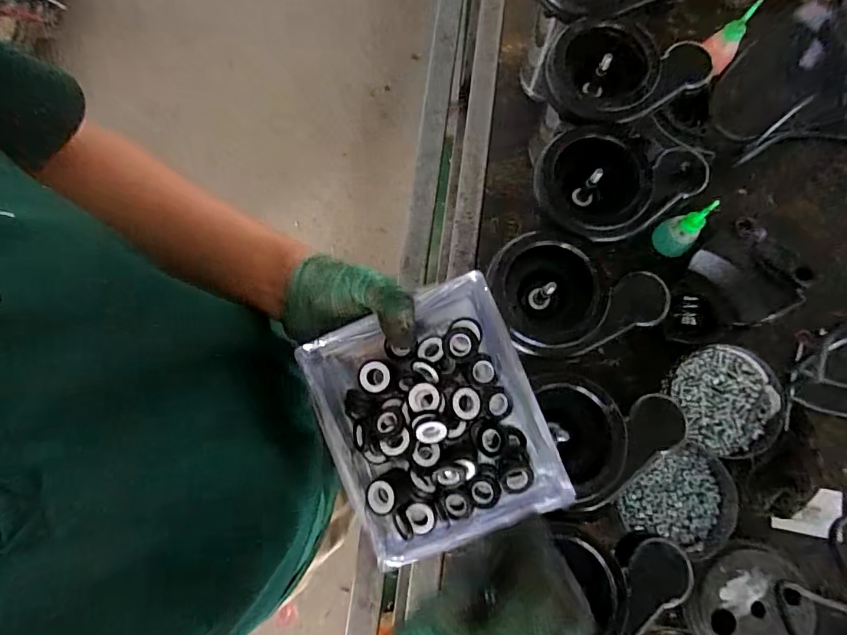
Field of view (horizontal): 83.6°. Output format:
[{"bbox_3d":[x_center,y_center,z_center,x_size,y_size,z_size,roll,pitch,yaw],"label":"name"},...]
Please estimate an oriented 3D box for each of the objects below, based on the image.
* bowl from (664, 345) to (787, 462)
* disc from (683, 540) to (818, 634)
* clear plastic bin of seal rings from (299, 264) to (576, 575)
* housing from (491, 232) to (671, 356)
[{"bbox_3d":[0.372,0.100,0.581,0.126,0.019,0.128,0,78,1],"label":"bowl"},{"bbox_3d":[0.367,0.320,0.529,0.139,0.032,0.127,0,78,1],"label":"disc"},{"bbox_3d":[0.007,0.076,0.345,0.145,0.051,0.169,-24,79,-4],"label":"clear plastic bin of seal rings"},{"bbox_3d":[0.142,-0.025,0.466,0.160,0.056,0.119,-19,78,-3],"label":"housing"}]

